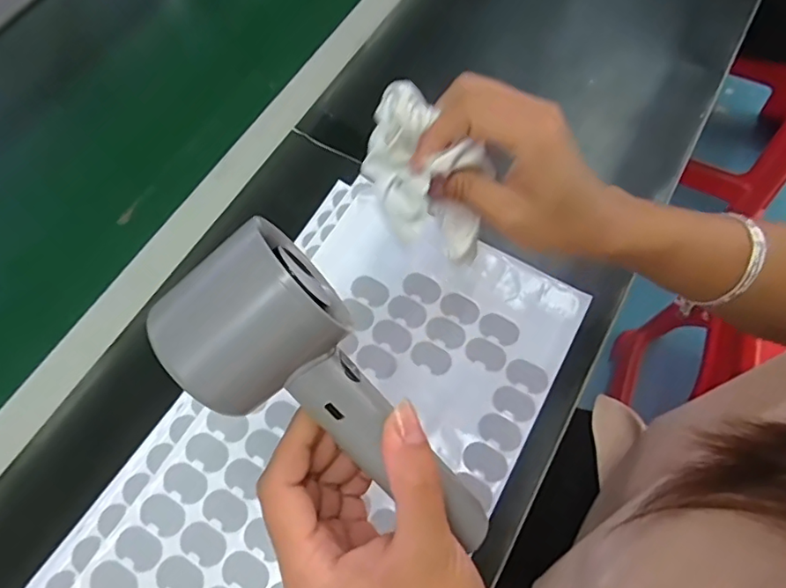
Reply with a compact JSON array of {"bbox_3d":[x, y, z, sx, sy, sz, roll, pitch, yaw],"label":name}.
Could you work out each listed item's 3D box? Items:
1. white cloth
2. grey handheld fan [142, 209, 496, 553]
[{"bbox_3d":[0.018,-0.059,0.300,0.077,0.069,0.066,32,69,17],"label":"white cloth"},{"bbox_3d":[-0.017,0.042,0.216,0.152,0.044,0.066,47,69,-21],"label":"grey handheld fan"}]

